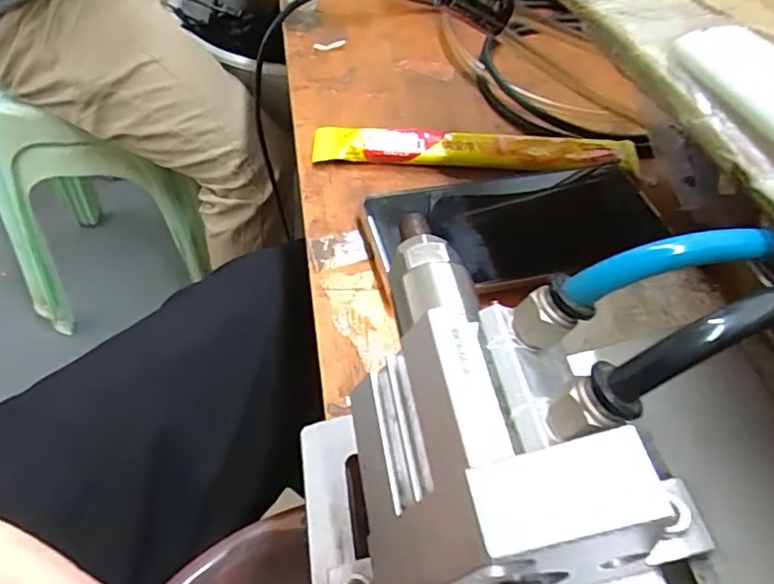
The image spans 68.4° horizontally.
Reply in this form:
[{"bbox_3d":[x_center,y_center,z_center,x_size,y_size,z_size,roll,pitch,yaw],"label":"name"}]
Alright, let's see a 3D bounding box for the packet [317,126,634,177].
[{"bbox_3d":[0.057,-0.088,0.353,0.203,0.016,0.028,3,50,-4],"label":"packet"}]

